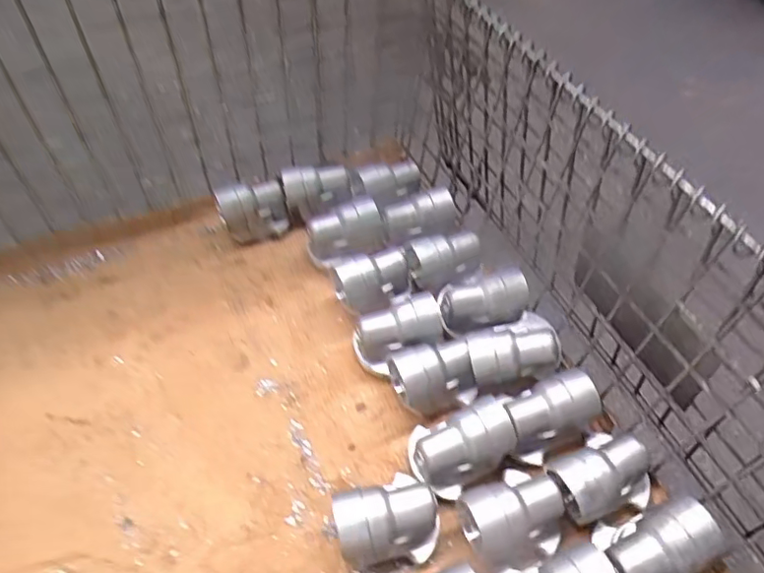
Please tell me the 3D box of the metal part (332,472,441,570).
[{"bbox_3d":[0.006,0.275,0.644,0.114,0.079,0.088,-14,53,-12],"label":"metal part"}]

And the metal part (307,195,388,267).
[{"bbox_3d":[-0.062,-0.096,0.949,0.130,0.066,0.081,-22,55,-18],"label":"metal part"}]

